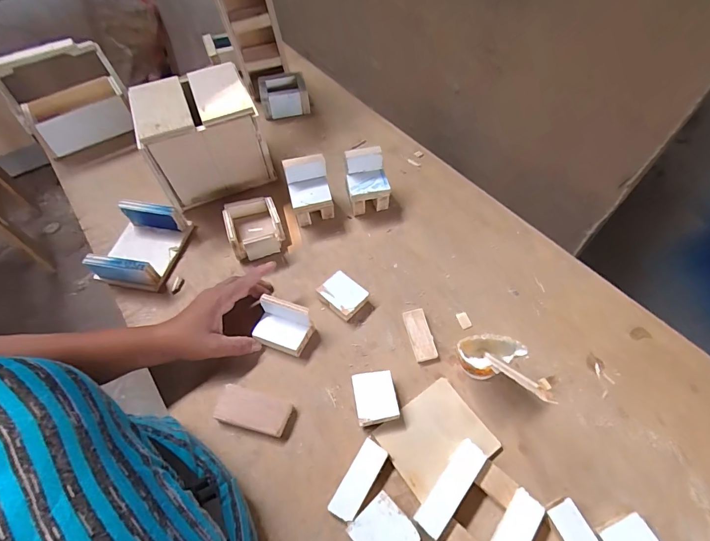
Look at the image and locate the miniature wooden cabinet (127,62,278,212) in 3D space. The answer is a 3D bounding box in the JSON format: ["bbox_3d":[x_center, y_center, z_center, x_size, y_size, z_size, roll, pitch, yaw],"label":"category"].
[{"bbox_3d":[-0.228,-0.202,0.583,0.155,0.139,0.133,-22,59,-12],"label":"miniature wooden cabinet"}]

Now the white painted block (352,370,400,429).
[{"bbox_3d":[0.022,0.141,0.428,0.044,0.024,0.054,-10,58,-4],"label":"white painted block"}]

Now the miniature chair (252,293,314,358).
[{"bbox_3d":[-0.089,0.067,0.467,0.067,0.048,0.045,17,60,13],"label":"miniature chair"}]

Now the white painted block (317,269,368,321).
[{"bbox_3d":[-0.016,0.033,0.503,0.043,0.021,0.056,-41,64,-21],"label":"white painted block"}]

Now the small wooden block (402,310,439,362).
[{"bbox_3d":[0.079,0.079,0.475,0.026,0.013,0.064,-11,58,-4],"label":"small wooden block"}]

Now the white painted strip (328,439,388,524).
[{"bbox_3d":[0.004,0.211,0.390,0.027,0.011,0.074,28,63,19],"label":"white painted strip"}]

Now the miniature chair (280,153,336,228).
[{"bbox_3d":[-0.066,-0.114,0.568,0.058,0.077,0.068,-14,58,-6],"label":"miniature chair"}]

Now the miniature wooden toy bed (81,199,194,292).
[{"bbox_3d":[-0.302,-0.036,0.543,0.102,0.057,0.112,8,58,7],"label":"miniature wooden toy bed"}]

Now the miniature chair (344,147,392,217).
[{"bbox_3d":[0.016,-0.131,0.577,0.064,0.076,0.062,-9,57,-3],"label":"miniature chair"}]

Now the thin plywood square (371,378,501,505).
[{"bbox_3d":[0.084,0.175,0.407,0.101,0.004,0.085,-30,61,-16],"label":"thin plywood square"}]

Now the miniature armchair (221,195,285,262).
[{"bbox_3d":[-0.144,-0.060,0.554,0.077,0.046,0.079,-17,58,-8],"label":"miniature armchair"}]

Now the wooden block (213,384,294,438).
[{"bbox_3d":[-0.112,0.156,0.427,0.079,0.019,0.037,13,59,10],"label":"wooden block"}]

